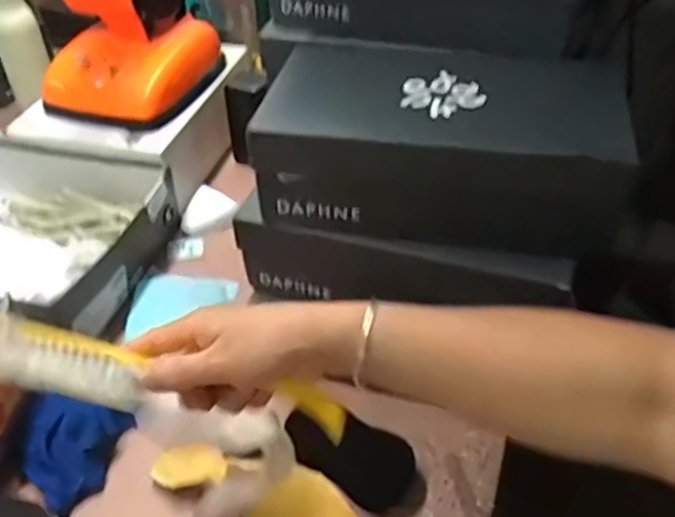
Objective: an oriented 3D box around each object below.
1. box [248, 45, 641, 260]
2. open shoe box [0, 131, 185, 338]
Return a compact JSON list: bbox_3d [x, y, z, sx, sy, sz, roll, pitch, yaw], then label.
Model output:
[{"bbox_3d":[0.089,-0.100,0.613,0.291,0.103,0.161,5,43,7],"label":"box"},{"bbox_3d":[-0.382,-0.032,0.827,0.323,0.090,0.264,15,45,17],"label":"open shoe box"}]

